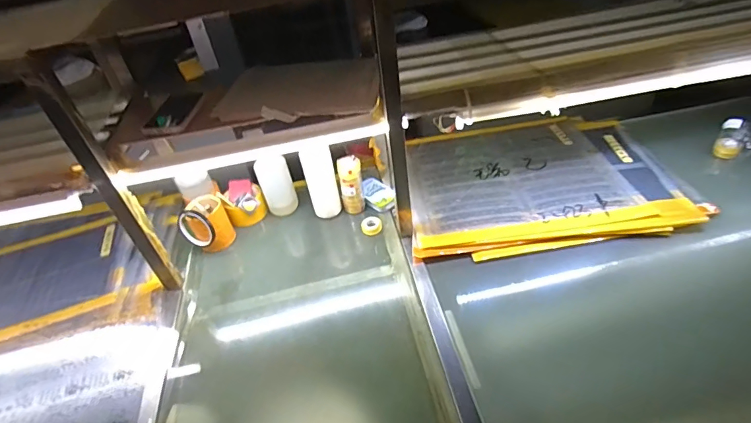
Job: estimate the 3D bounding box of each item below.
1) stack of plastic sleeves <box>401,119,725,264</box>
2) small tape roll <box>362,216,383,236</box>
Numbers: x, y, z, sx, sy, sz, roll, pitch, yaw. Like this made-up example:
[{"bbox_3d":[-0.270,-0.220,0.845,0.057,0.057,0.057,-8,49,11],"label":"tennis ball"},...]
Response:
[{"bbox_3d":[0.397,-0.080,1.065,0.655,0.051,0.432,-6,41,3],"label":"stack of plastic sleeves"},{"bbox_3d":[-0.009,0.034,1.010,0.048,0.018,0.051,-5,41,4],"label":"small tape roll"}]

